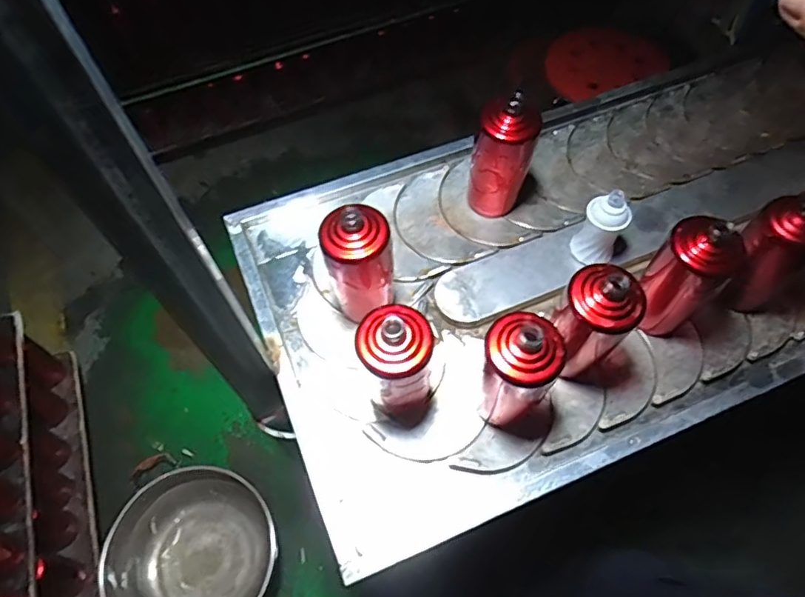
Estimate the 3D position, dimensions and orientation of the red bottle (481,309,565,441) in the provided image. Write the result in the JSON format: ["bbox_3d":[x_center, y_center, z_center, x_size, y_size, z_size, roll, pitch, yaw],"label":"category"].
[{"bbox_3d":[0.136,0.091,0.648,0.096,0.190,0.070,26,62,17],"label":"red bottle"}]

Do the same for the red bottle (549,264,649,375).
[{"bbox_3d":[0.219,0.036,0.675,0.086,0.189,0.081,-1,58,1],"label":"red bottle"}]

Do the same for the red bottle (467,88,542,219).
[{"bbox_3d":[0.142,-0.203,0.808,0.087,0.188,0.071,8,58,7],"label":"red bottle"}]

